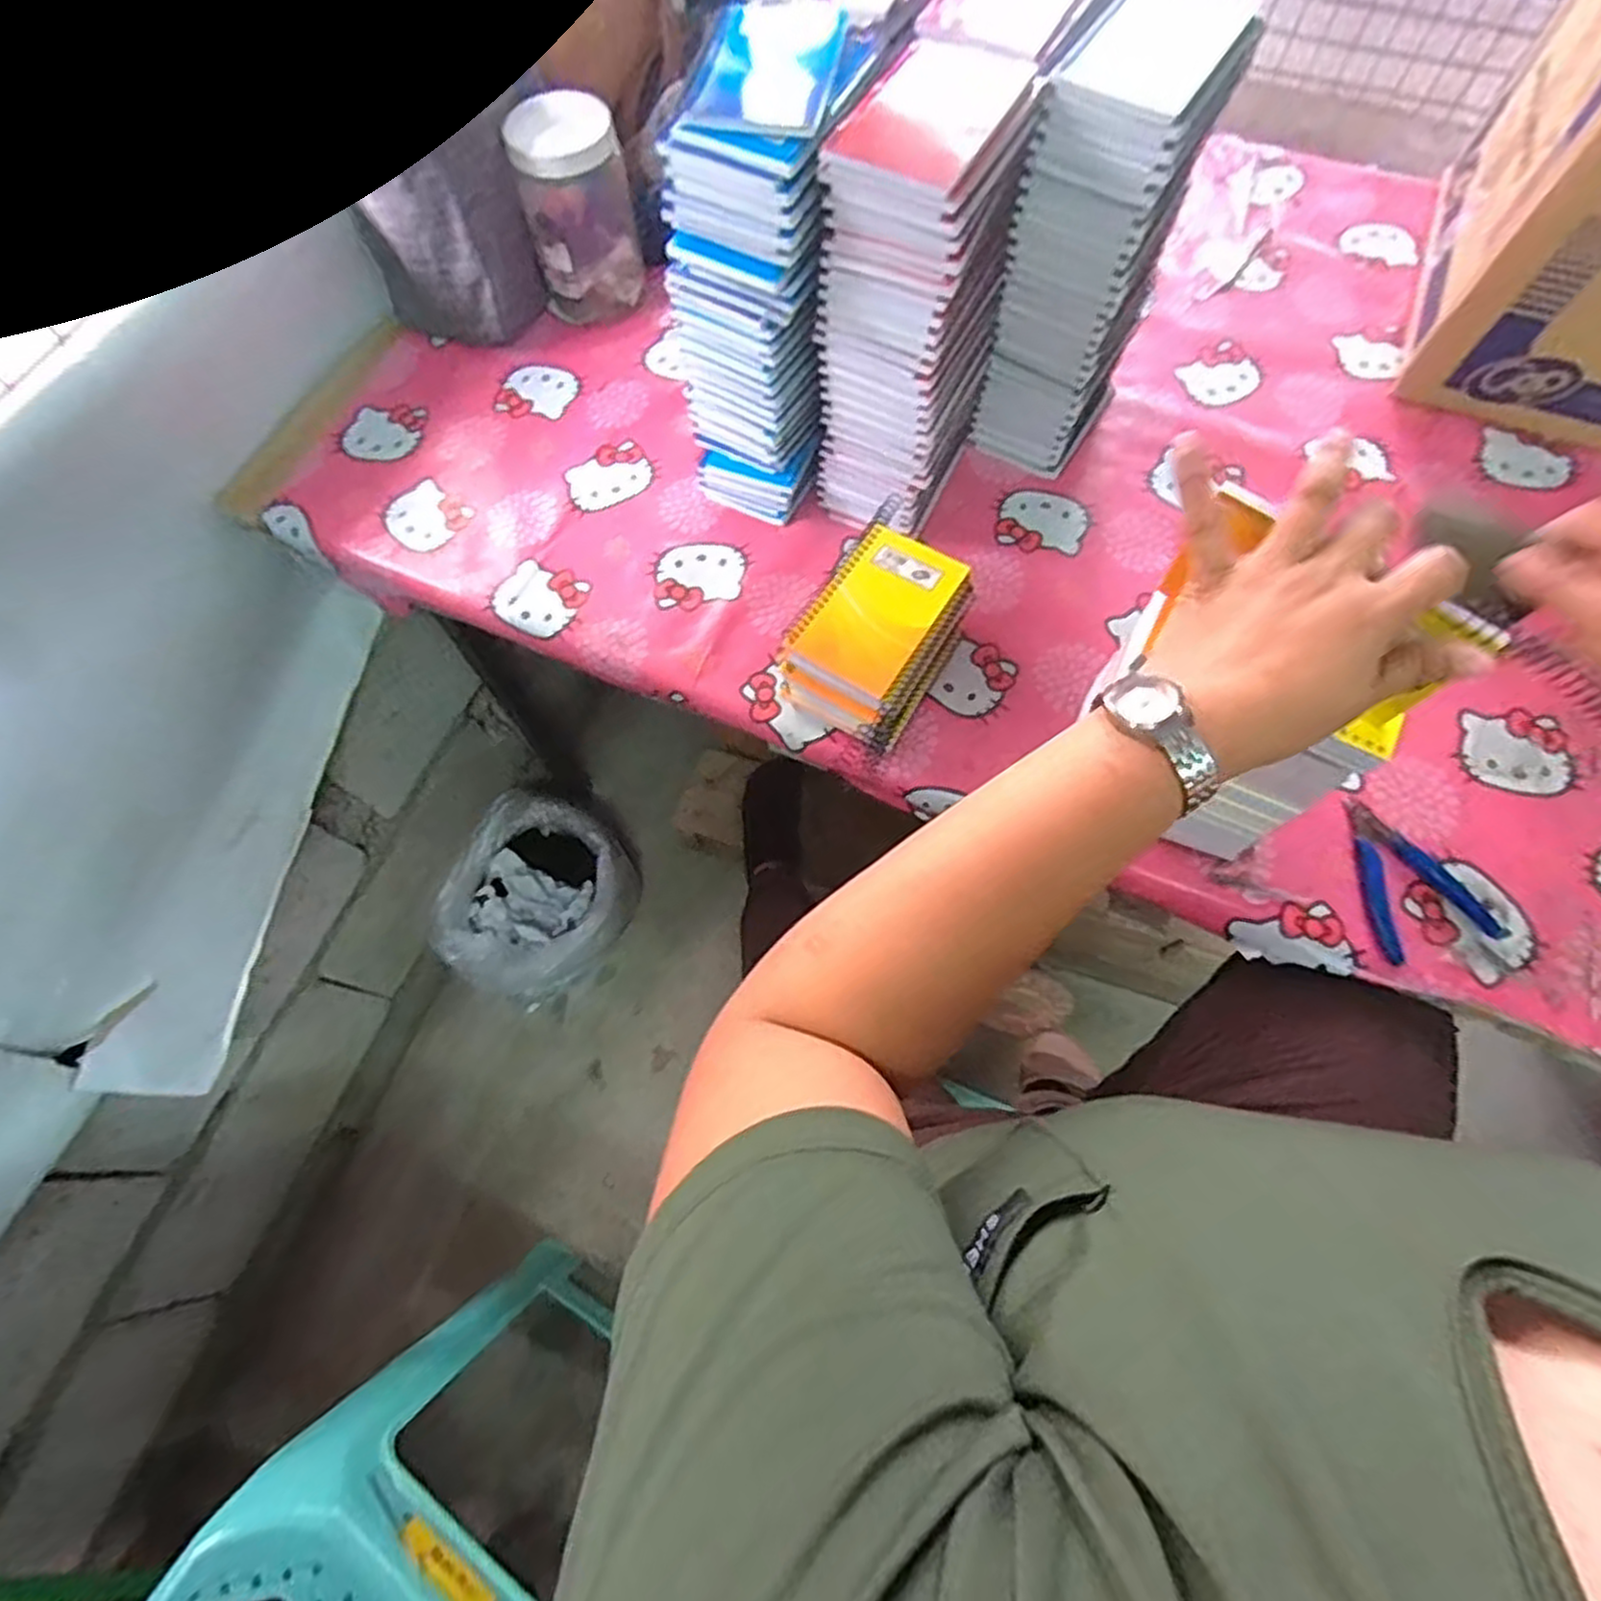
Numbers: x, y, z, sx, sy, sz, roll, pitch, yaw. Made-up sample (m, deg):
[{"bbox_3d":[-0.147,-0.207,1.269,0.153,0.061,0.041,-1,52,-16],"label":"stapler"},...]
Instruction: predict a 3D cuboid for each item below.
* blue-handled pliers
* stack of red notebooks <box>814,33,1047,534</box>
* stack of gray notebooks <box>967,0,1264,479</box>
[{"bbox_3d":[0.442,0.051,0.559,0.086,0.006,0.117,-12,69,-2],"label":"blue-handled pliers"},{"bbox_3d":[0.082,-0.356,0.580,0.097,0.259,0.136,24,72,11],"label":"stack of red notebooks"},{"bbox_3d":[0.221,-0.410,0.598,0.096,0.293,0.111,28,73,12],"label":"stack of gray notebooks"}]

